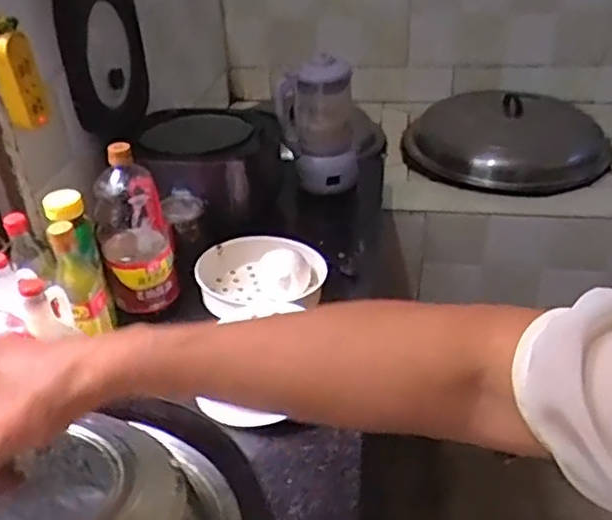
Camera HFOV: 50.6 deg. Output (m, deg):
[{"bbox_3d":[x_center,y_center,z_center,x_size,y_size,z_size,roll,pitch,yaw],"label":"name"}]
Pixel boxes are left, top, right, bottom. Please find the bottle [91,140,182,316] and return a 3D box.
[{"bbox_3d":[-0.278,-0.058,1.052,0.109,0.265,0.130,-11,34,-12],"label":"bottle"}]

